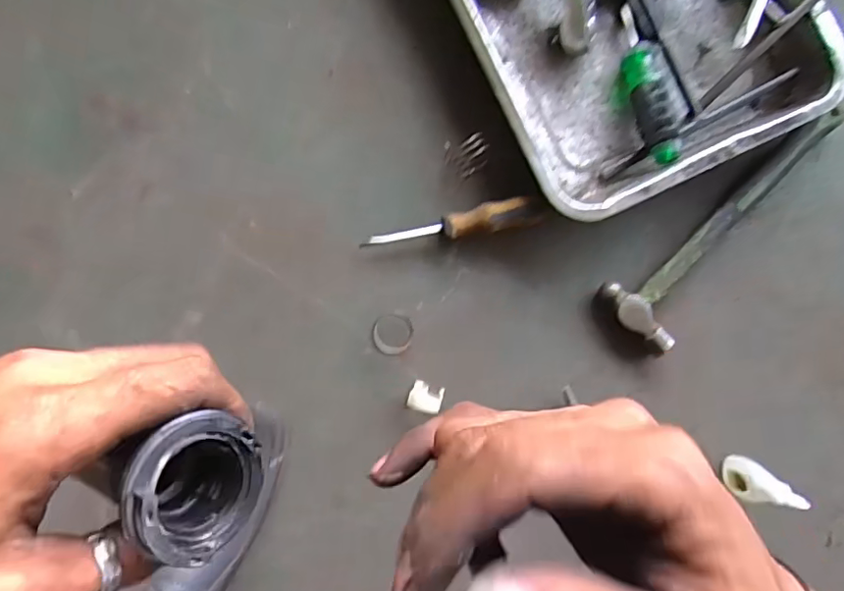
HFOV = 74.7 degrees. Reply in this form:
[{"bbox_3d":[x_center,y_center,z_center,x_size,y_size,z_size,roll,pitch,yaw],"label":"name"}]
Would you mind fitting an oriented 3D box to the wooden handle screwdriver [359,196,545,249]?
[{"bbox_3d":[0.027,-0.060,0.467,0.147,0.028,0.024,-10,91,-5],"label":"wooden handle screwdriver"}]

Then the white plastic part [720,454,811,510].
[{"bbox_3d":[0.278,0.156,0.454,0.020,0.091,0.031,24,88,-4],"label":"white plastic part"}]

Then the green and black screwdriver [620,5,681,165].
[{"bbox_3d":[0.190,-0.183,0.473,0.024,0.028,0.144,-8,76,-5],"label":"green and black screwdriver"}]

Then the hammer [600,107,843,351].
[{"bbox_3d":[0.273,-0.060,0.485,0.260,0.024,0.067,-41,93,-4],"label":"hammer"}]

